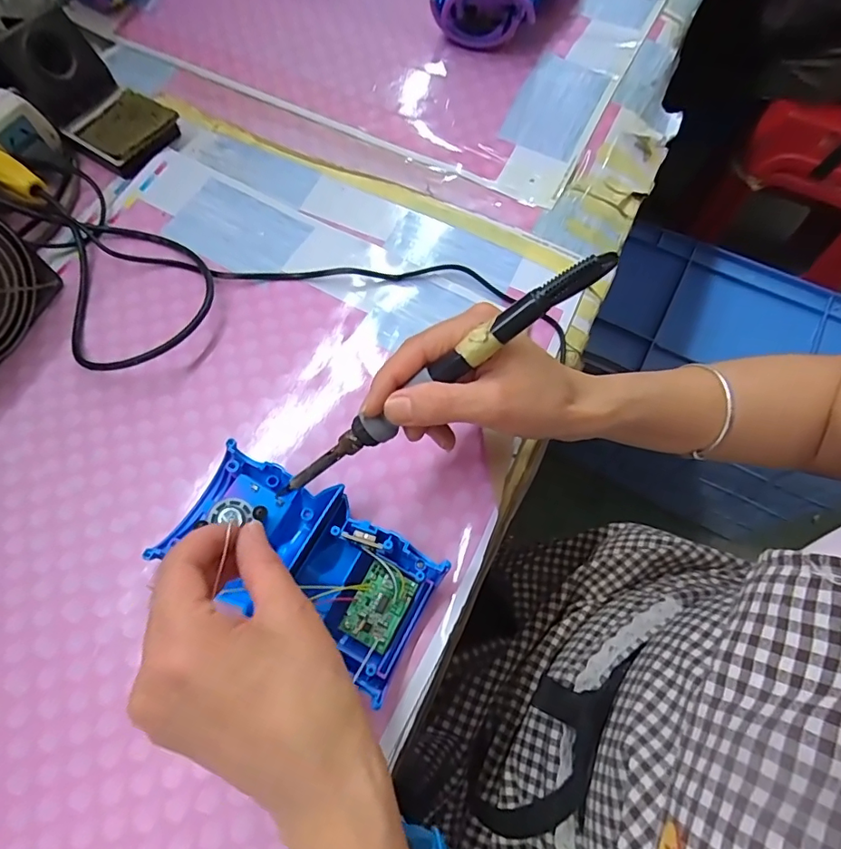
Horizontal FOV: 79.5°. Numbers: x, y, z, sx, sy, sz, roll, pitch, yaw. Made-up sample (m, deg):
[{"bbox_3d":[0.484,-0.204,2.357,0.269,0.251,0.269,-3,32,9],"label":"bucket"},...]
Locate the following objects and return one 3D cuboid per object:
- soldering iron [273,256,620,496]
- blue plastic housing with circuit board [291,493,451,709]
[{"bbox_3d":[0.004,-0.018,0.264,0.214,0.019,0.016,-36,69,20],"label":"soldering iron"},{"bbox_3d":[-0.037,0.097,0.294,0.078,0.040,0.075,30,71,11],"label":"blue plastic housing with circuit board"}]

